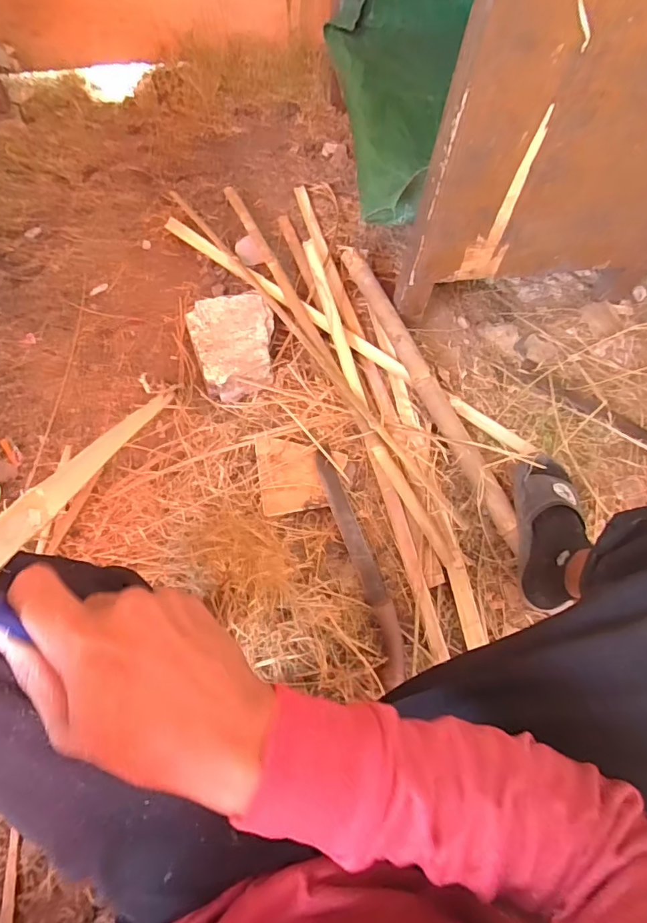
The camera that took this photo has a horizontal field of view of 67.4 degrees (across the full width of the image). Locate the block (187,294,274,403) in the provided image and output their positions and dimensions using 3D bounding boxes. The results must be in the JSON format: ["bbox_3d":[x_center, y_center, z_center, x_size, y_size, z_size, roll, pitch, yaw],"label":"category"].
[{"bbox_3d":[-0.166,-0.226,0.934,0.152,0.063,0.201,-15,67,-5],"label":"block"}]

